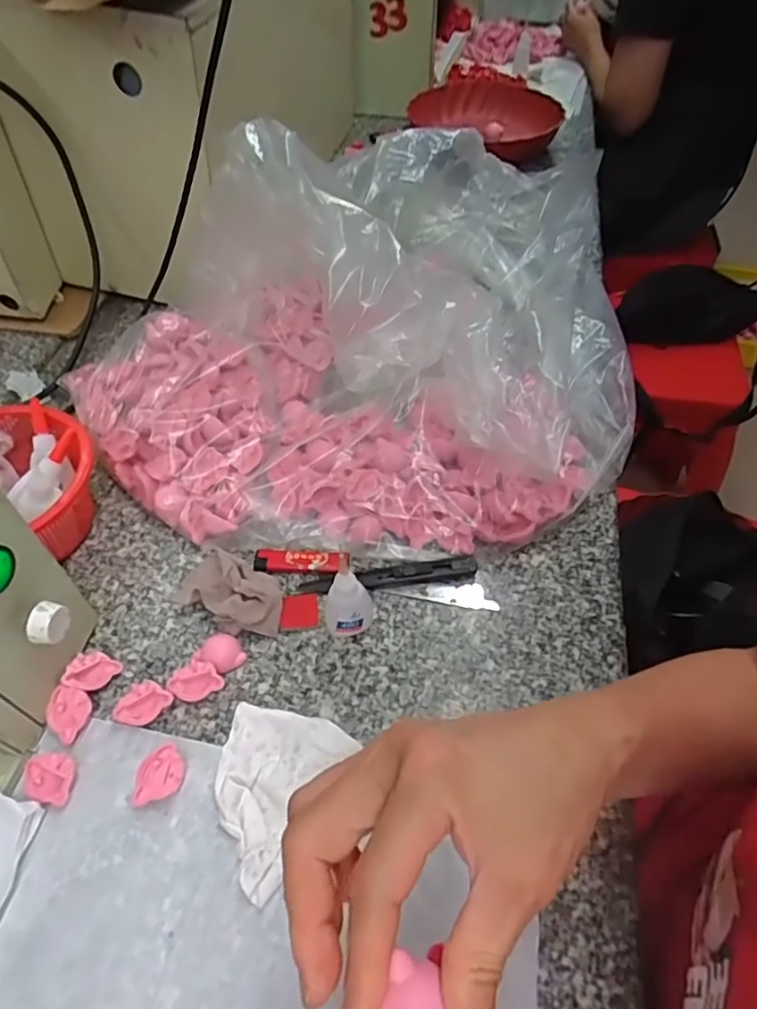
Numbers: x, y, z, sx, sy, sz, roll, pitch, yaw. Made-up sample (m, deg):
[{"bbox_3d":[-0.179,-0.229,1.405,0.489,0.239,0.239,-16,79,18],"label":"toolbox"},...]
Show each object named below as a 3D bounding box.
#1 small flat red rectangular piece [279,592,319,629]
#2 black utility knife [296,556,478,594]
[{"bbox_3d":[-0.060,0.081,0.464,0.028,0.005,0.028,-1,51,-1],"label":"small flat red rectangular piece"},{"bbox_3d":[0.008,0.053,0.480,0.137,0.011,0.021,-5,52,-4],"label":"black utility knife"}]

